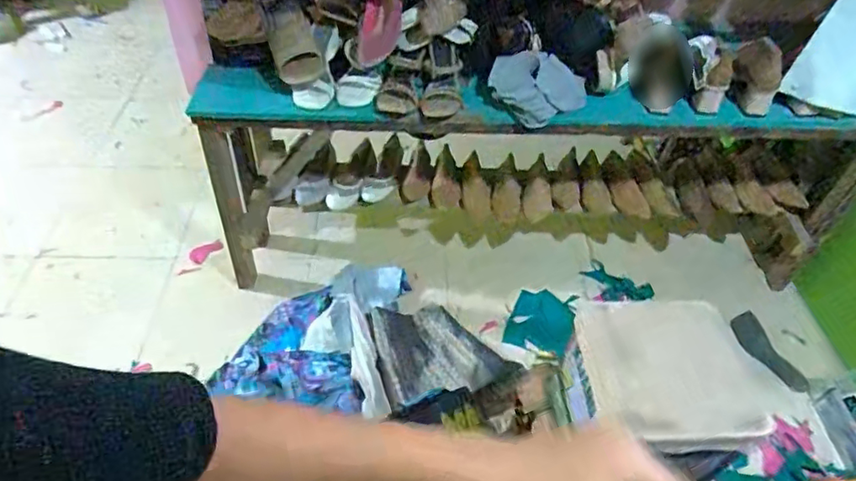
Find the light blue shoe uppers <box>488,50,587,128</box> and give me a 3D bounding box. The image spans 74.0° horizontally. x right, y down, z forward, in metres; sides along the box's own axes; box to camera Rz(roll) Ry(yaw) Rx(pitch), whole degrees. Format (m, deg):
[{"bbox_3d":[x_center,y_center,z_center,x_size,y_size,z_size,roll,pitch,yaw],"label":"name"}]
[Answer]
[{"bbox_3d":[0.227,-0.316,1.182,0.202,0.086,0.128,2,48,-1],"label":"light blue shoe uppers"}]

